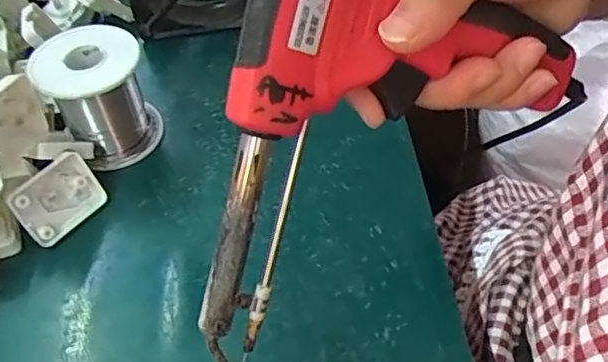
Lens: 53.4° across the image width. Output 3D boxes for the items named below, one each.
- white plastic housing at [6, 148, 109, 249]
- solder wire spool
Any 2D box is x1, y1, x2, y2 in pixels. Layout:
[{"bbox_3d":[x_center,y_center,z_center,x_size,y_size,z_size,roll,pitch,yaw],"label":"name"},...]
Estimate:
[{"bbox_3d":[-0.144,0.010,0.353,0.048,0.040,0.015,-41,30,-25],"label":"white plastic housing"},{"bbox_3d":[-0.130,-0.053,0.388,0.061,0.073,0.061,-1,49,2],"label":"solder wire spool"}]

